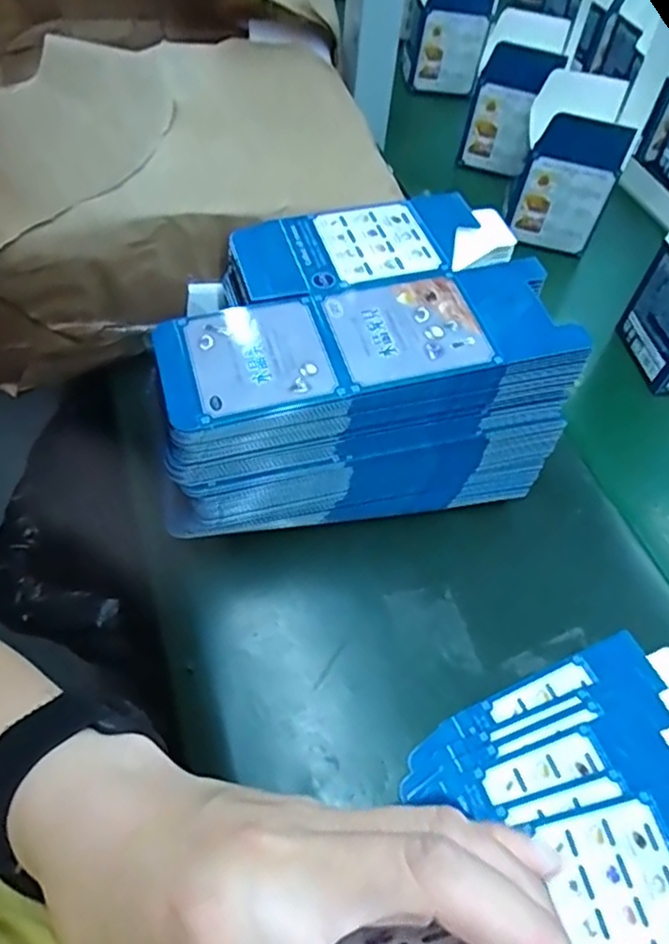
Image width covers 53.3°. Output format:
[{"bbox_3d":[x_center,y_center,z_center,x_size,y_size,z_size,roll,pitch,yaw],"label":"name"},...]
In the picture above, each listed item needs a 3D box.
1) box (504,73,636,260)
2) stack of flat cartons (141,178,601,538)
[{"bbox_3d":[0.214,-0.285,0.616,0.085,0.119,0.088,12,55,3],"label":"box"},{"bbox_3d":[0.009,-0.068,0.445,0.242,0.128,0.172,-9,56,-11],"label":"stack of flat cartons"}]

